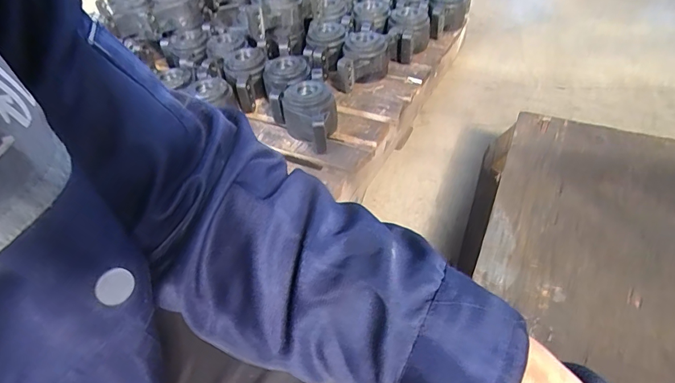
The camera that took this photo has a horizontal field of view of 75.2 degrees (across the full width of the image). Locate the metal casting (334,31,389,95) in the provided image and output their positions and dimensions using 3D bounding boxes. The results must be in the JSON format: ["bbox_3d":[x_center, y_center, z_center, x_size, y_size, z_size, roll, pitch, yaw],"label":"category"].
[{"bbox_3d":[0.065,-0.337,1.135,0.138,0.090,0.158,-1,45,6],"label":"metal casting"}]

